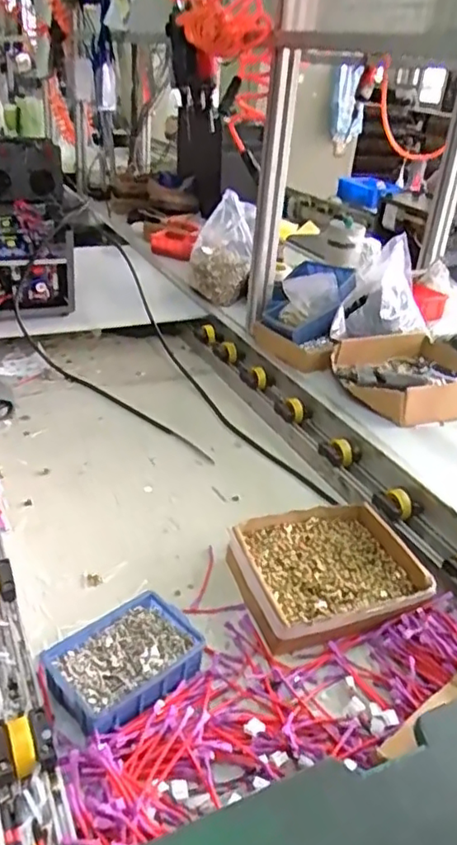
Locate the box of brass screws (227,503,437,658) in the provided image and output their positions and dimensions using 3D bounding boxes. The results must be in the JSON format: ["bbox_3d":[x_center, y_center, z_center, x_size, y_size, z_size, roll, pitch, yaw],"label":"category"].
[{"bbox_3d":[0.128,0.187,0.791,0.232,0.043,0.207,-7,32,-19],"label":"box of brass screws"}]

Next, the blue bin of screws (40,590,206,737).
[{"bbox_3d":[-0.106,0.256,0.646,0.152,0.052,0.106,-22,39,-38],"label":"blue bin of screws"}]

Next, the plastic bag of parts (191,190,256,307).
[{"bbox_3d":[-0.013,-0.404,1.502,0.144,0.143,0.251,9,64,8],"label":"plastic bag of parts"}]

